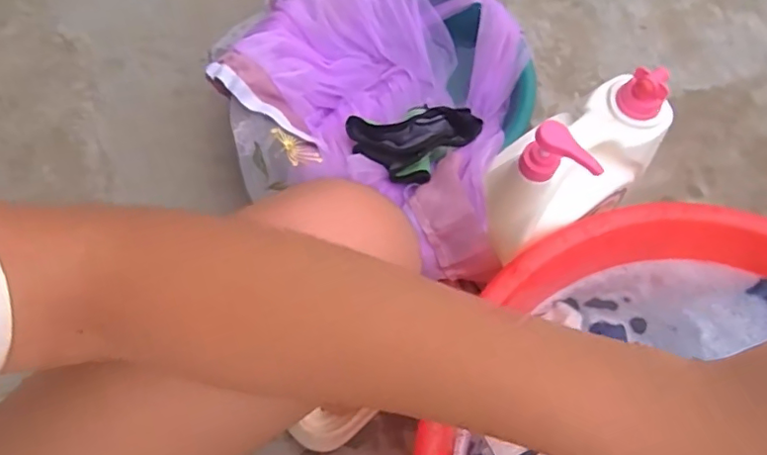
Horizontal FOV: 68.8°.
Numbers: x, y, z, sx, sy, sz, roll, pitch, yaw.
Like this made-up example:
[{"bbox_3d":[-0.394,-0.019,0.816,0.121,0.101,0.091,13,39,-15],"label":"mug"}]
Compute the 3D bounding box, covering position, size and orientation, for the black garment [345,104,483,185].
[{"bbox_3d":[0.043,-0.100,0.656,0.159,0.053,0.096,-12,66,0],"label":"black garment"}]

